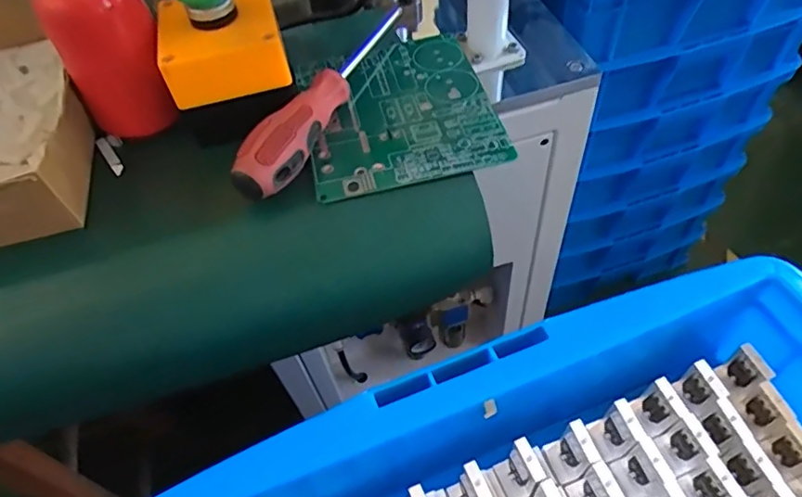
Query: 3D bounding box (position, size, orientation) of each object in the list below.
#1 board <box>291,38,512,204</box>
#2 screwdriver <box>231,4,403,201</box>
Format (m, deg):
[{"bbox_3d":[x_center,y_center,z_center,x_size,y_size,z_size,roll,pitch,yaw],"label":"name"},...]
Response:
[{"bbox_3d":[-0.003,-0.092,0.377,0.119,0.011,0.137,-13,54,-4],"label":"board"},{"bbox_3d":[-0.046,-0.107,0.368,0.025,0.029,0.197,16,57,16],"label":"screwdriver"}]

